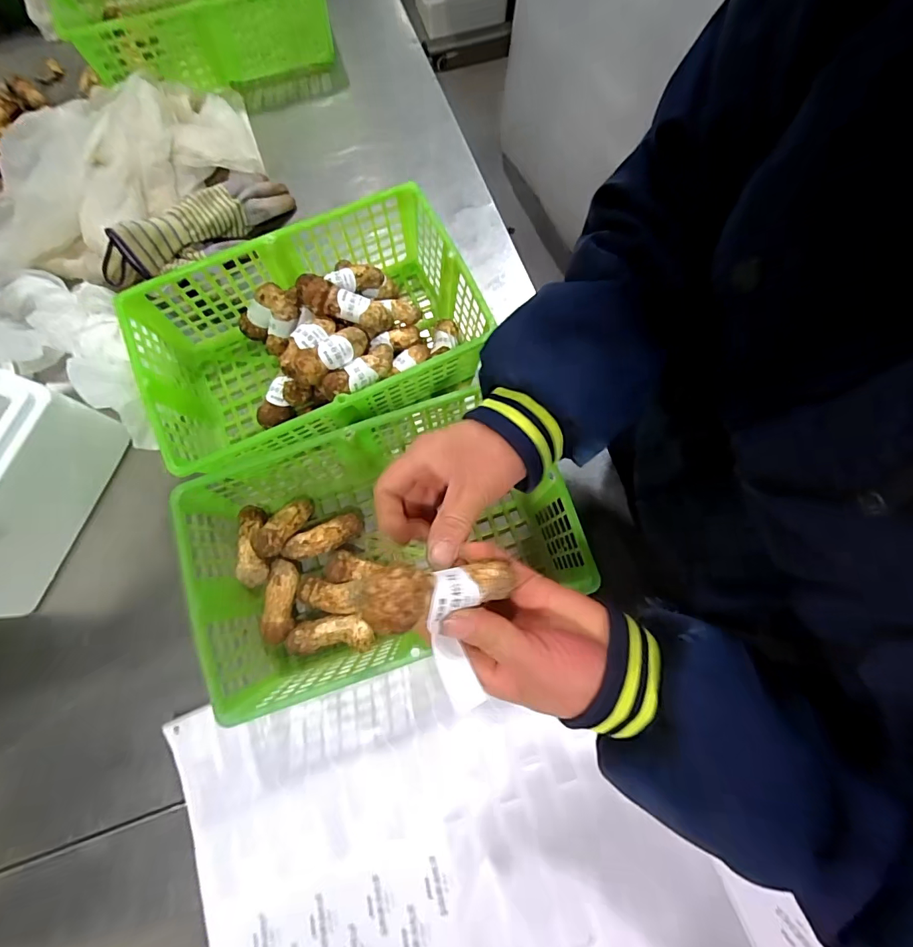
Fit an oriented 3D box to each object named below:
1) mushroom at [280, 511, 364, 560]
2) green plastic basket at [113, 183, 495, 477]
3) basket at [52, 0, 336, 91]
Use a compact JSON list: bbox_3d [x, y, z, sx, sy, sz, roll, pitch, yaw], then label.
[{"bbox_3d":[-0.140,0.069,0.485,0.083,0.033,0.030,-29,77,-6],"label":"mushroom"},{"bbox_3d":[-0.149,-0.139,0.503,0.341,0.102,0.242,-22,77,-5],"label":"green plastic basket"},{"bbox_3d":[-0.344,-0.634,0.617,0.329,0.108,0.204,-22,77,-5],"label":"basket"}]

